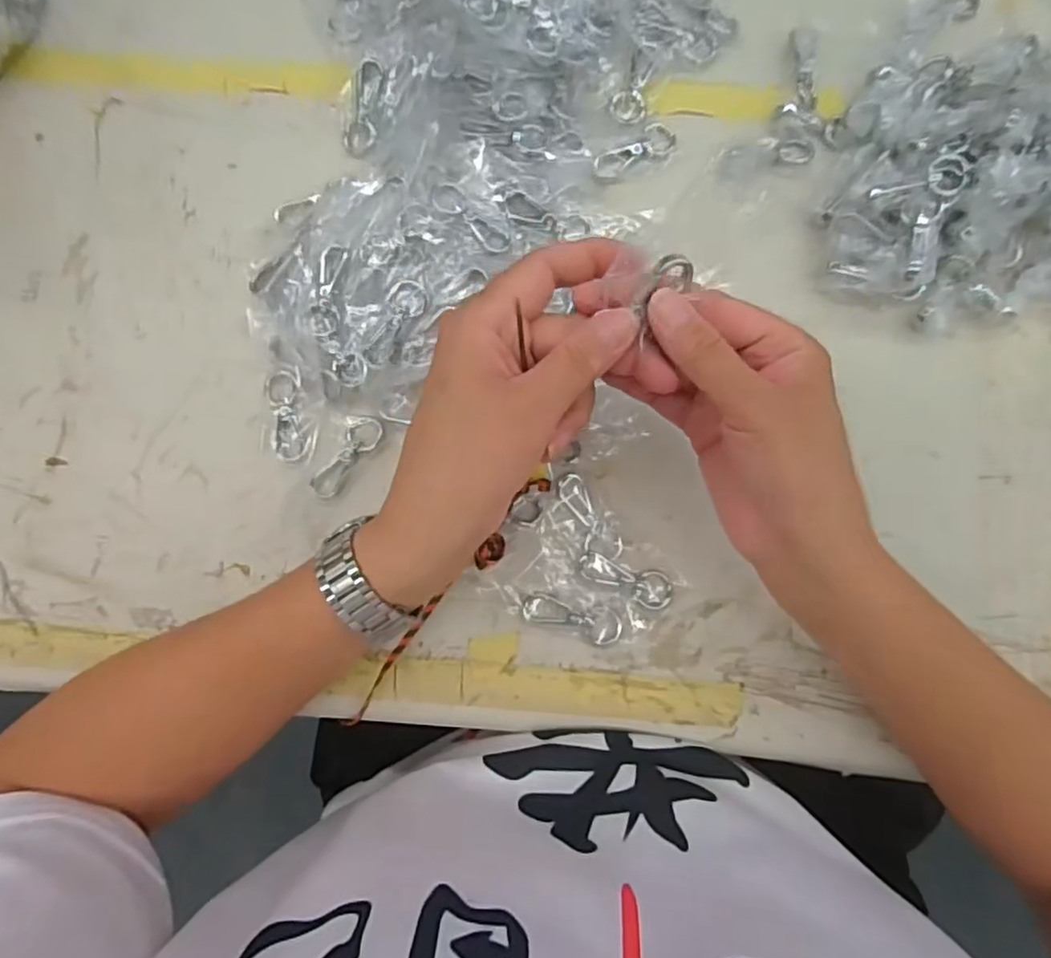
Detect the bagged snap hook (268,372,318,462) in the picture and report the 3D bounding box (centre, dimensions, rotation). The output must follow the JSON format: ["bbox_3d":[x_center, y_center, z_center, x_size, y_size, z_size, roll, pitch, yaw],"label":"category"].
[{"bbox_3d":[-0.143,-0.039,0.384,0.027,0.005,0.058,-12,82,-1],"label":"bagged snap hook"}]

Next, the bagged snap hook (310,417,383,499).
[{"bbox_3d":[-0.108,-0.013,0.384,0.022,0.006,0.056,28,84,5],"label":"bagged snap hook"}]

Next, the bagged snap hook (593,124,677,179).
[{"bbox_3d":[0.071,-0.210,0.407,0.059,0.005,0.023,-34,83,-4],"label":"bagged snap hook"}]

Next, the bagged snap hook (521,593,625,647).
[{"bbox_3d":[0.027,0.081,0.365,0.057,0.006,0.020,14,83,3],"label":"bagged snap hook"}]

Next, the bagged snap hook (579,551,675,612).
[{"bbox_3d":[0.058,0.059,0.368,0.055,0.008,0.022,16,83,3],"label":"bagged snap hook"}]

